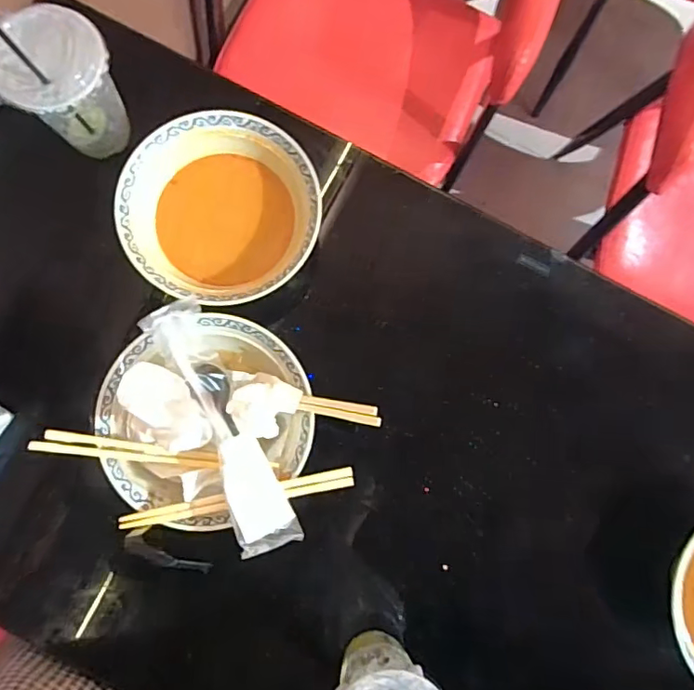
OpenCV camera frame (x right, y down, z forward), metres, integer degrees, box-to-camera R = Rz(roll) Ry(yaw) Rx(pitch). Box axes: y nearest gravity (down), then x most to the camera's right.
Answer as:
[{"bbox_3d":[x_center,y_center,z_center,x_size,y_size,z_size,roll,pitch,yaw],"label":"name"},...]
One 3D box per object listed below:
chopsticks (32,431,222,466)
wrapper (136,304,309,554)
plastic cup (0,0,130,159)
[{"bbox_3d":[-0.165,0.094,0.457,0.203,0.010,0.017,7,82,-2],"label":"chopsticks"},{"bbox_3d":[-0.105,0.067,0.444,0.051,0.012,0.220,-23,84,-32],"label":"wrapper"},{"bbox_3d":[-0.265,-0.243,0.501,0.091,0.115,0.091,0,82,-3],"label":"plastic cup"}]

